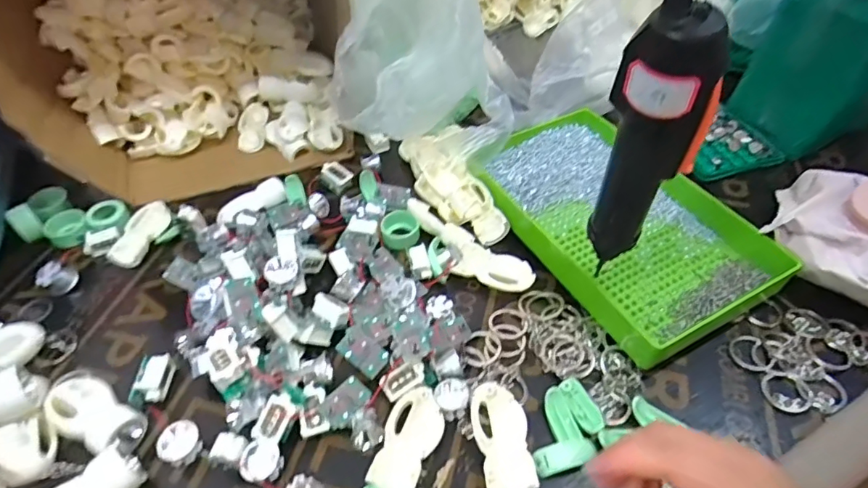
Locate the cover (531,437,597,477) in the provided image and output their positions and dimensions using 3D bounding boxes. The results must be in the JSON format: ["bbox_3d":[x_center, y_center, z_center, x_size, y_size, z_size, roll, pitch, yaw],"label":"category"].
[{"bbox_3d":[0.081,0.132,0.322,0.039,0.007,0.017,-13,48,-11],"label":"cover"}]

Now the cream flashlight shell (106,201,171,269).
[{"bbox_3d":[-0.259,-0.009,0.461,0.032,0.012,0.070,10,48,11],"label":"cream flashlight shell"}]

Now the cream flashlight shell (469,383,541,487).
[{"bbox_3d":[0.043,0.124,0.327,0.035,0.017,0.069,-5,47,-3],"label":"cream flashlight shell"}]

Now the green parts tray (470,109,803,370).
[{"bbox_3d":[0.149,-0.032,0.435,0.153,0.040,0.247,-22,55,-17],"label":"green parts tray"}]

